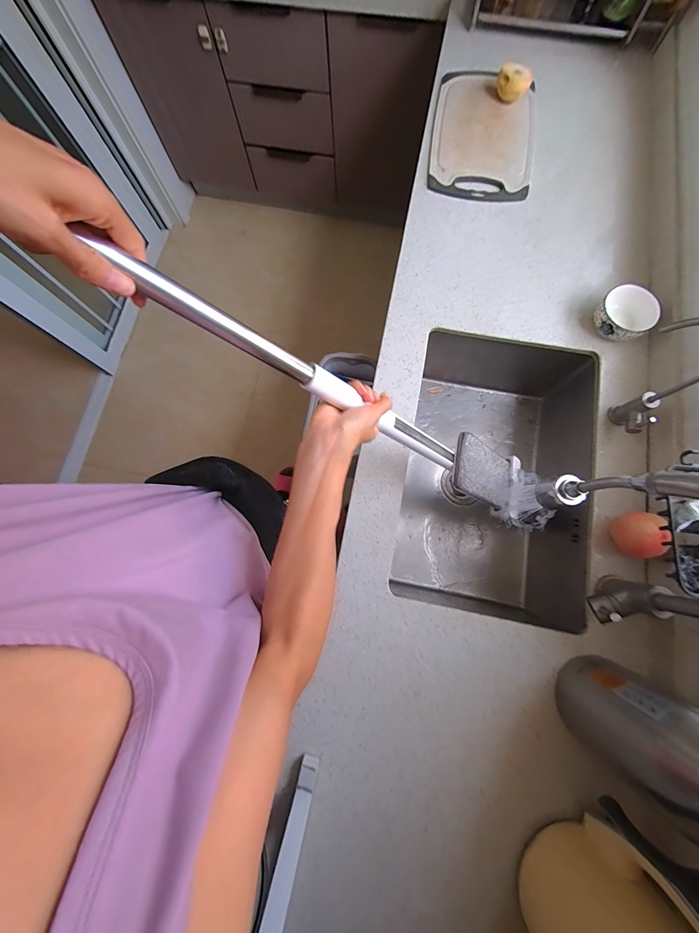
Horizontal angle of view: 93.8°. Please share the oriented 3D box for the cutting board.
[{"bbox_3d":[0.316,-0.792,0.776,0.231,0.018,0.370,9,79,3],"label":"cutting board"}]

